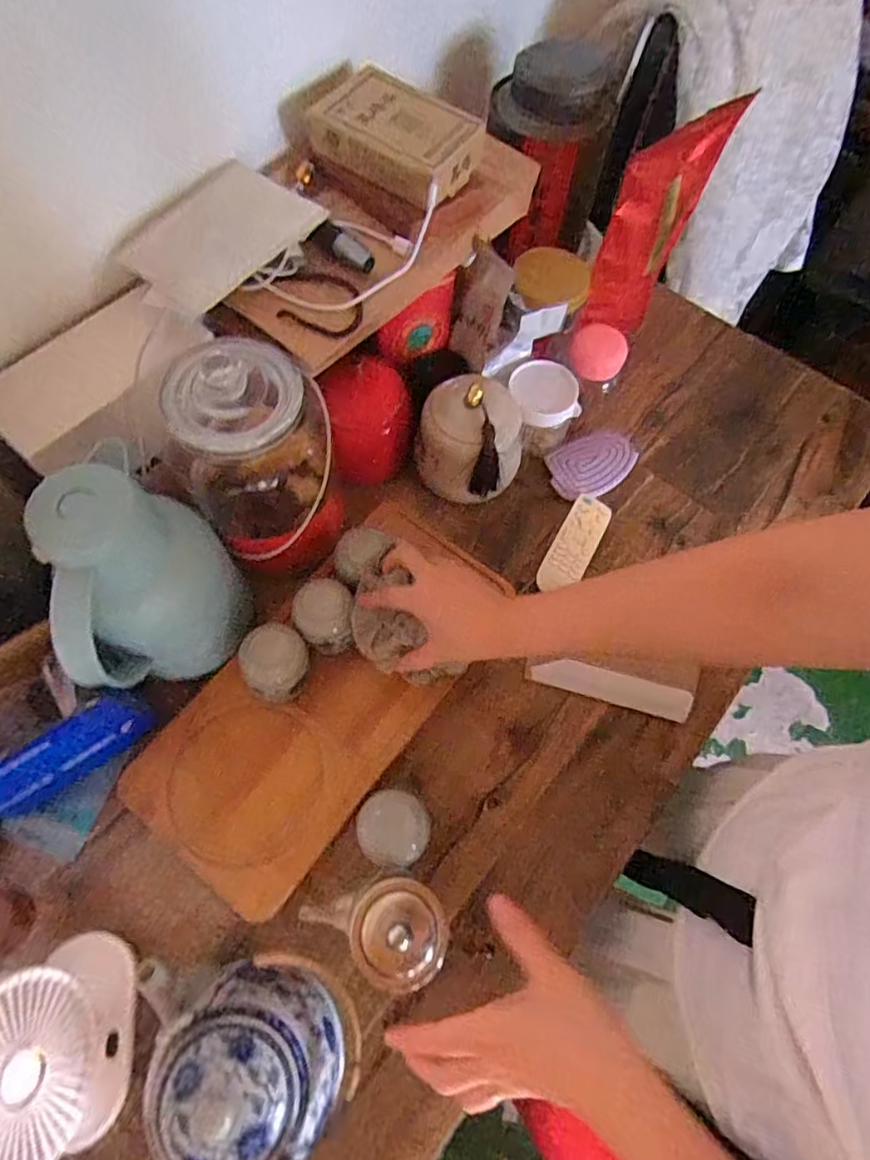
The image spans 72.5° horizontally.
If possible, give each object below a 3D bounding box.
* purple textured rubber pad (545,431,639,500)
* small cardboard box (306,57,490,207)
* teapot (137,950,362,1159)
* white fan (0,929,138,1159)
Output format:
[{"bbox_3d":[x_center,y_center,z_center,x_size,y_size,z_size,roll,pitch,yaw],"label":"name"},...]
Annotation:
[{"bbox_3d":[0.198,-0.146,0.742,0.116,0.019,0.073,-23,70,-12],"label":"purple textured rubber pad"},{"bbox_3d":[-0.034,-0.443,0.585,0.152,0.041,0.117,33,69,11],"label":"small cardboard box"},{"bbox_3d":[-0.134,0.363,0.450,0.146,0.111,0.136,1,67,-2],"label":"teapot"},{"bbox_3d":[-0.285,0.344,0.426,0.068,0.179,0.132,-9,67,-6],"label":"white fan"}]

